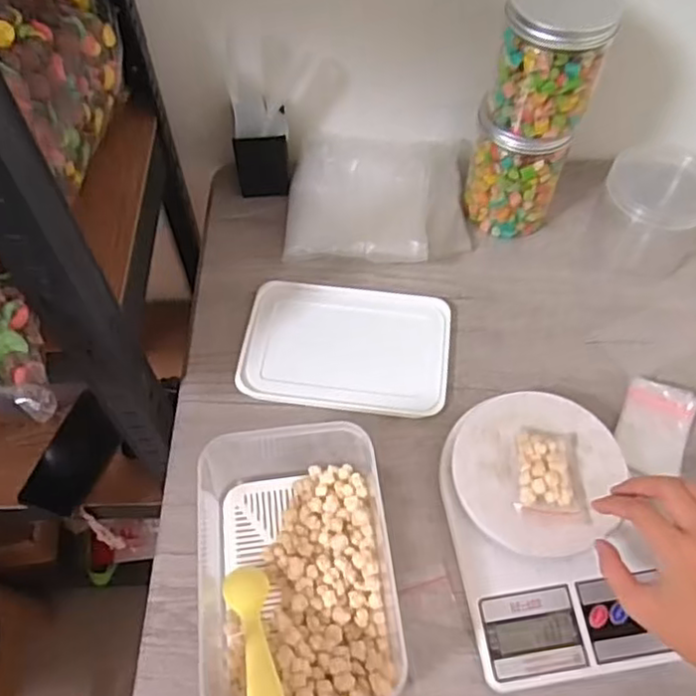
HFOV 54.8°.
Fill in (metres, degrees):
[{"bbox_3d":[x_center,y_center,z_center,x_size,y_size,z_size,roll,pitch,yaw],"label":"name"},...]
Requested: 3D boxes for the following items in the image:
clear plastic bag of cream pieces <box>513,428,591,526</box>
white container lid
[{"bbox_3d":[0.157,0.094,0.514,0.053,0.020,0.066,7,59,4],"label":"clear plastic bag of cream pieces"},{"bbox_3d":[-0.001,-0.001,0.626,0.188,0.017,0.125,7,59,4],"label":"white container lid"}]

